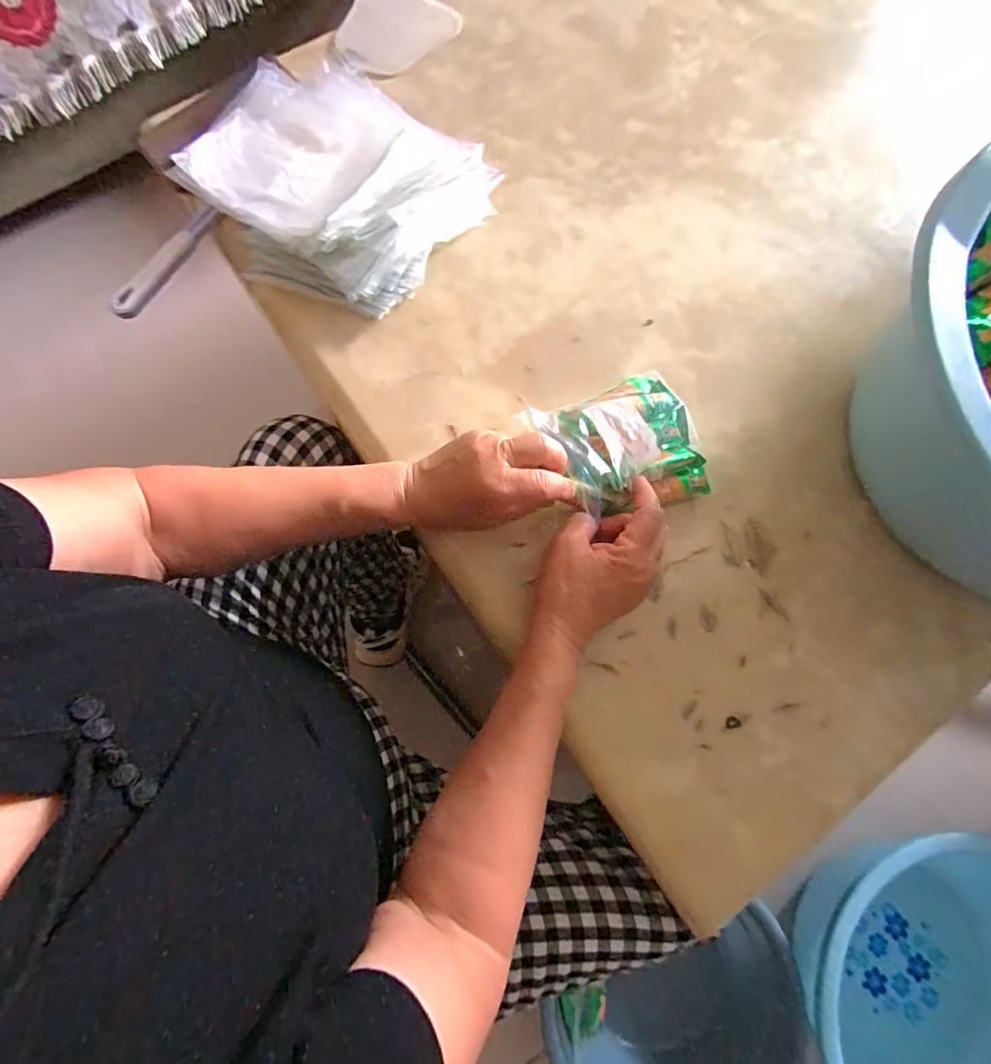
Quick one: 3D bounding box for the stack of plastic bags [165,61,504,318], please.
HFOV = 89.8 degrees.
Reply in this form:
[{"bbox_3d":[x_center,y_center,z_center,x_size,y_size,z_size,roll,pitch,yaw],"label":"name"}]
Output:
[{"bbox_3d":[-0.139,-0.307,0.445,0.227,0.057,0.197,31,79,5],"label":"stack of plastic bags"}]

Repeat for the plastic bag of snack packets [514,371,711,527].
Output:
[{"bbox_3d":[0.101,-0.068,0.395,0.117,0.047,0.113,-23,79,-6],"label":"plastic bag of snack packets"}]

